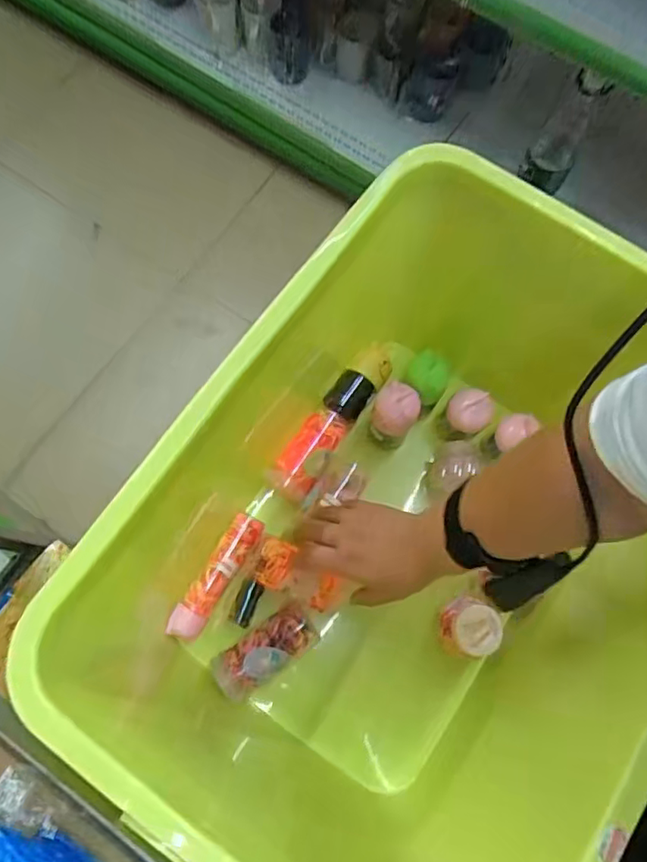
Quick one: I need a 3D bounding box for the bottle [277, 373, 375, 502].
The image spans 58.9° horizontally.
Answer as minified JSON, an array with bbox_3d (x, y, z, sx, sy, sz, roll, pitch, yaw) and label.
[{"bbox_3d":[-0.002,0.000,0.685,0.055,0.045,0.165,31,75,7],"label":"bottle"}]

